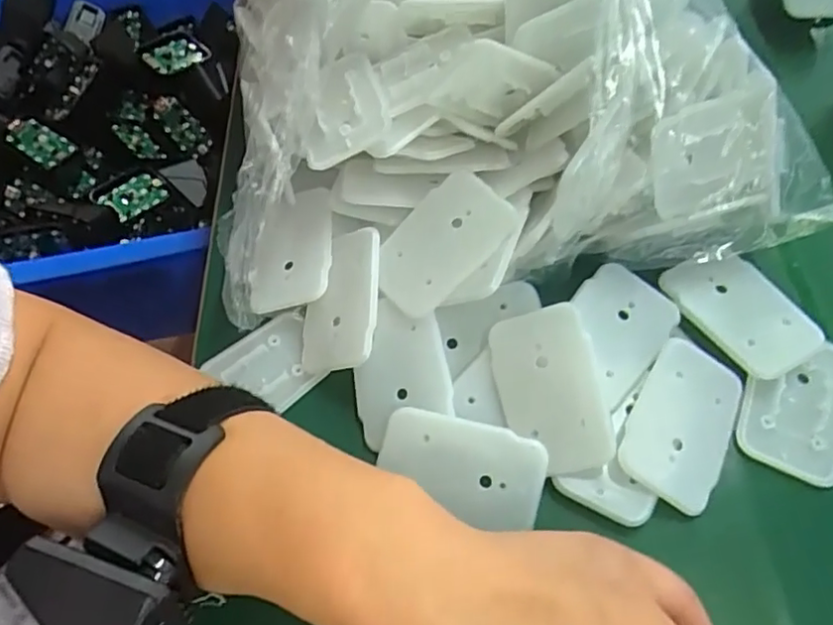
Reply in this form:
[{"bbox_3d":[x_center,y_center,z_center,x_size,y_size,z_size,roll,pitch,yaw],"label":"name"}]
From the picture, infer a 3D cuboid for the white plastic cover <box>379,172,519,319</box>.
[{"bbox_3d":[0.010,-0.032,0.280,0.066,0.004,0.043,-43,66,4],"label":"white plastic cover"}]

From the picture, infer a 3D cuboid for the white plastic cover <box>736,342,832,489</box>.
[{"bbox_3d":[0.165,0.039,0.264,0.042,0.009,0.061,24,64,14],"label":"white plastic cover"}]

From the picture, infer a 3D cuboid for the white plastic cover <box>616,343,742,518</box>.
[{"bbox_3d":[0.113,0.045,0.258,0.040,0.011,0.066,28,65,16],"label":"white plastic cover"}]

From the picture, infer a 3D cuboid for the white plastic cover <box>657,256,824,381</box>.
[{"bbox_3d":[0.147,-0.001,0.280,0.036,0.011,0.065,-32,65,-15],"label":"white plastic cover"}]

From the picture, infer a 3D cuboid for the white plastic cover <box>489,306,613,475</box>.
[{"bbox_3d":[0.057,0.033,0.263,0.042,0.008,0.068,-17,75,23],"label":"white plastic cover"}]

